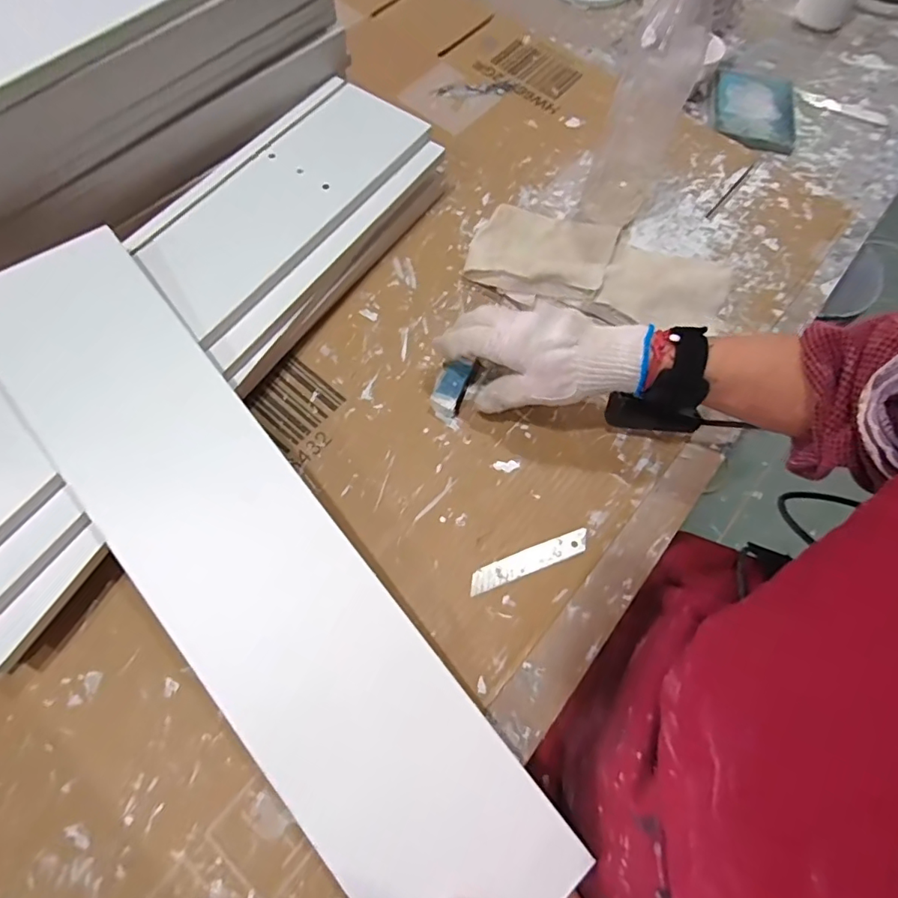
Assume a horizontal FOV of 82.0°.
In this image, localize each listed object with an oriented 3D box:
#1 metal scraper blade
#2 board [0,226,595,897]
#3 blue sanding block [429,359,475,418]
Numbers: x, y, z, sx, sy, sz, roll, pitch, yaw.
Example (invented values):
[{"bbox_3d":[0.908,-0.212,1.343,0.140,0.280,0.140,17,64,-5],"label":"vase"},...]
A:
[{"bbox_3d":[0.063,0.086,0.400,0.099,0.004,0.017,-19,69,-11],"label":"metal scraper blade"},{"bbox_3d":[-0.135,0.074,0.346,0.122,0.010,0.548,-38,81,-17],"label":"board"},{"bbox_3d":[0.000,-0.053,0.447,0.026,0.015,0.048,17,64,4],"label":"blue sanding block"}]

